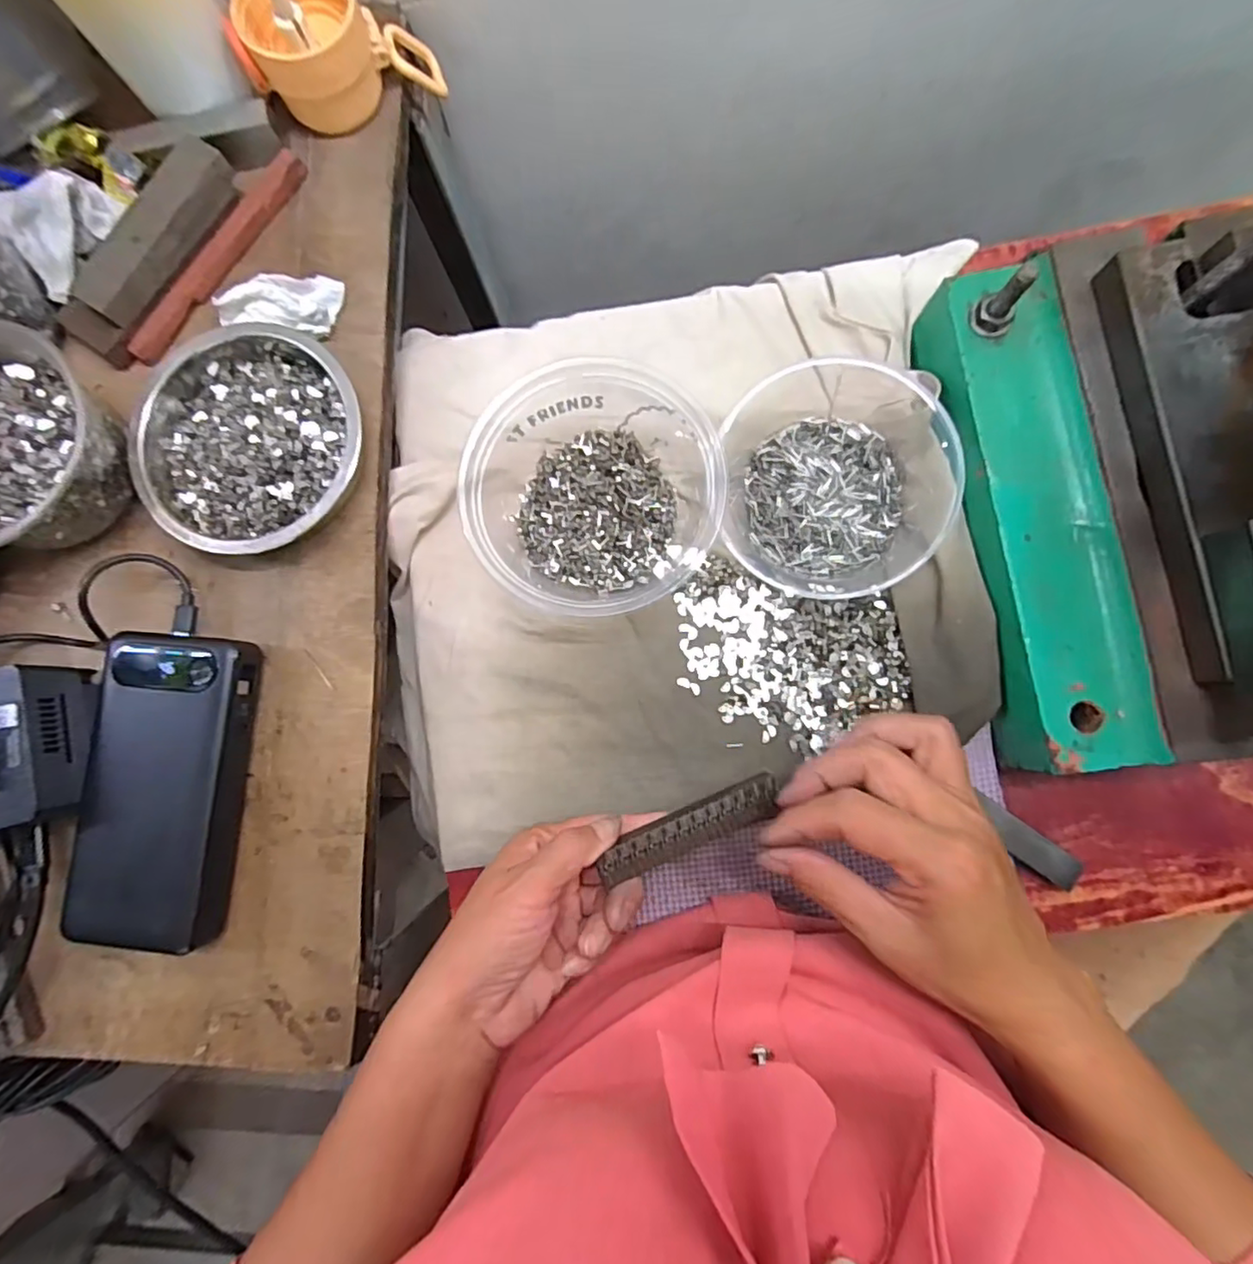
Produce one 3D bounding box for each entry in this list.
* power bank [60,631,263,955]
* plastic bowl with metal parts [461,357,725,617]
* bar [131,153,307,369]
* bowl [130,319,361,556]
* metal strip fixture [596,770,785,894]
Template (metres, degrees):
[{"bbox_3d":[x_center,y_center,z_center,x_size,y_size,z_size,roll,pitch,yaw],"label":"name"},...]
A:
[{"bbox_3d":[-0.240,0.080,0.321,0.074,0.027,0.154,5,84,4],"label":"power bank"},{"bbox_3d":[-0.021,-0.083,0.343,0.135,0.061,0.141,0,84,4],"label":"plastic bowl with metal parts"},{"bbox_3d":[-0.239,-0.220,0.359,0.014,0.012,0.147,37,87,7],"label":"bar"},{"bbox_3d":[-0.203,-0.104,0.334,0.122,0.032,0.119,0,84,4],"label":"bowl"},{"bbox_3d":[0.032,0.097,0.303,0.094,0.005,0.021,-22,83,-11],"label":"metal strip fixture"}]

